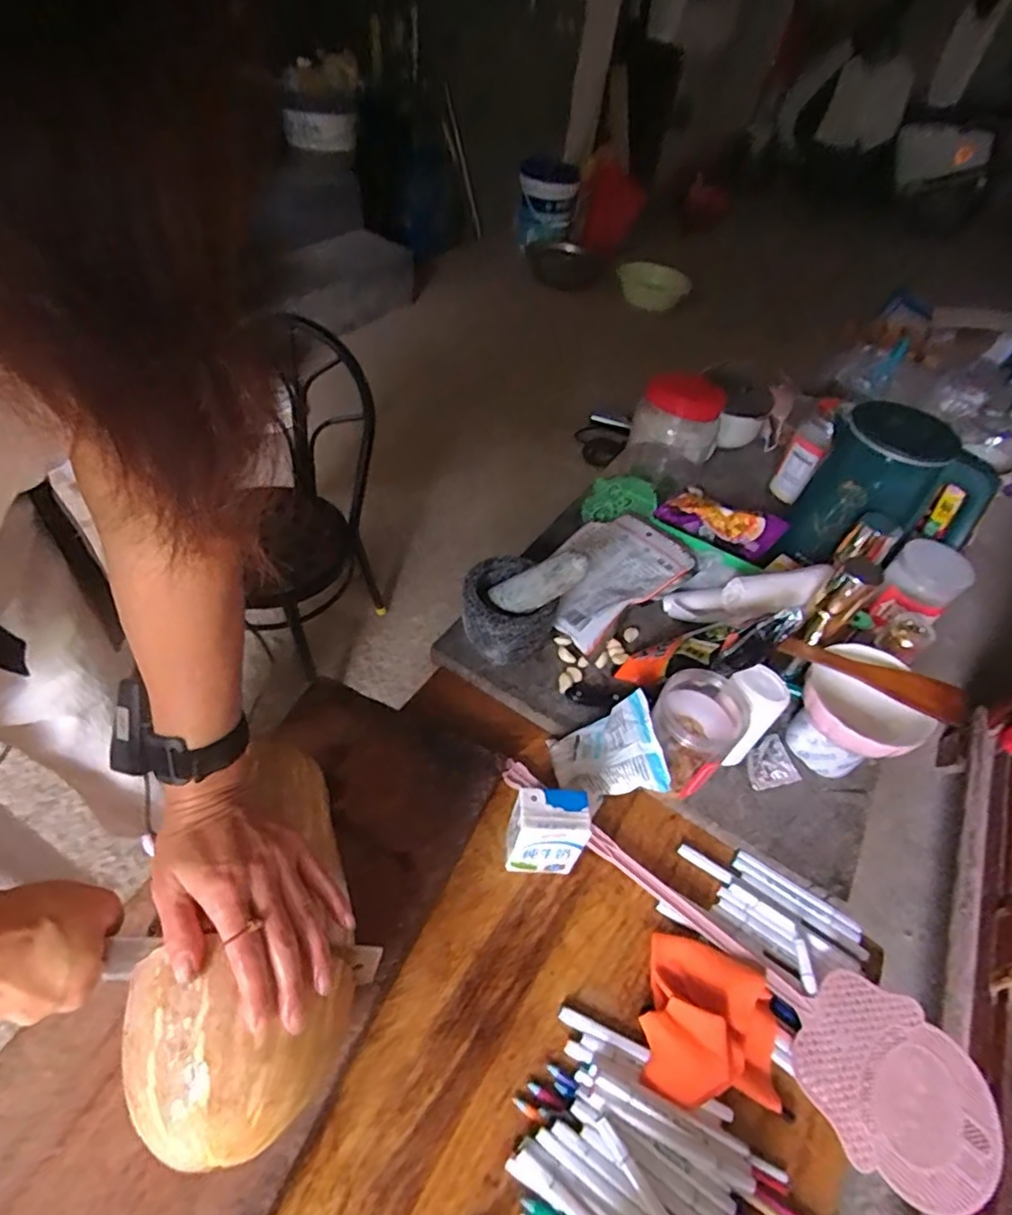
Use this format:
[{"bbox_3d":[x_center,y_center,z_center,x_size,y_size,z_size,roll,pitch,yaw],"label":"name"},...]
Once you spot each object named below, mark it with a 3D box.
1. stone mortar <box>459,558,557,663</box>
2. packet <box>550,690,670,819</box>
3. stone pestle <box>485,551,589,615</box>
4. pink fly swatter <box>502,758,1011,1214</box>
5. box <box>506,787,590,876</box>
[{"bbox_3d":[0.002,0.008,0.729,0.107,0.088,0.098,5,49,-6],"label":"stone mortar"},{"bbox_3d":[0.102,0.155,0.640,0.122,0.030,0.094,-31,47,22],"label":"packet"},{"bbox_3d":[0.033,-0.023,0.670,0.036,0.126,0.034,44,44,-26],"label":"stone pestle"},{"bbox_3d":[0.213,0.304,0.591,0.128,0.018,0.504,-33,62,-31],"label":"pink fly swatter"},{"bbox_3d":[0.036,0.219,0.591,0.068,0.111,0.044,3,49,-7],"label":"box"}]

